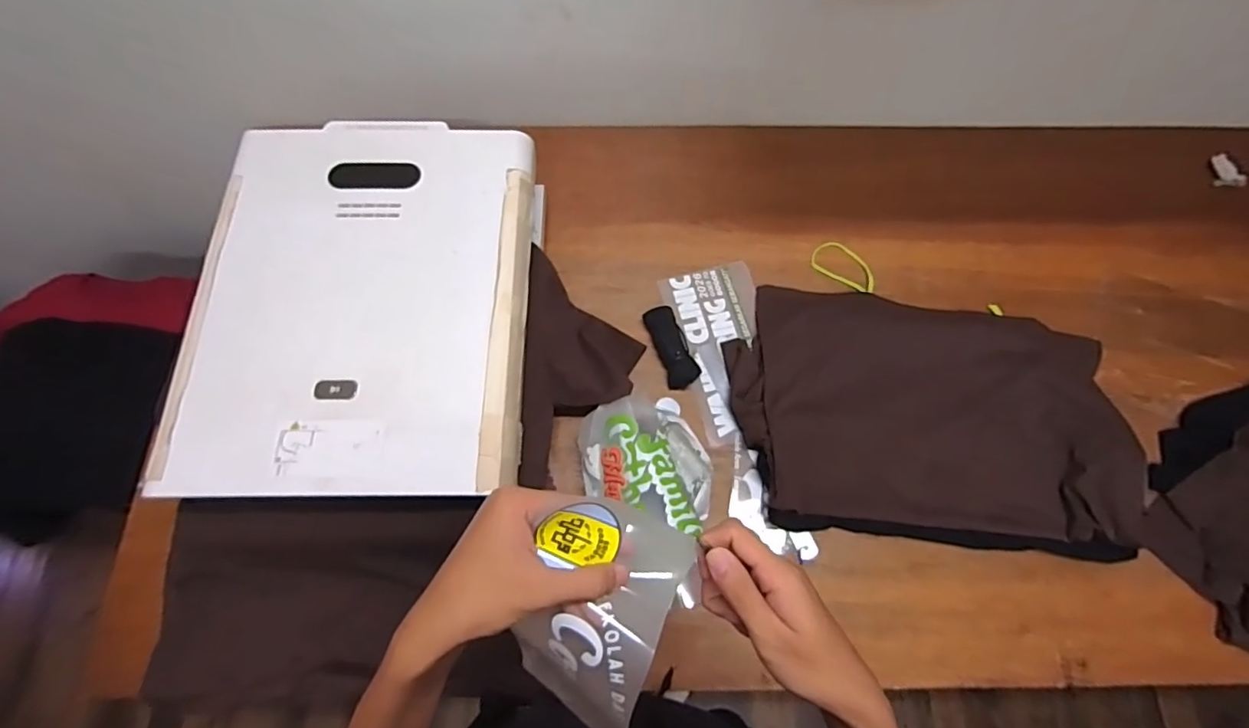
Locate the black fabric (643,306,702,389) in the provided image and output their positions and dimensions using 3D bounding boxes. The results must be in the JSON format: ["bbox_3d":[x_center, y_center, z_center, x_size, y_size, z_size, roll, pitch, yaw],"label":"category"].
[{"bbox_3d":[0.071,-0.028,0.841,0.047,0.029,0.129,-19,71,-8],"label":"black fabric"}]

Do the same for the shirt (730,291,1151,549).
[{"bbox_3d":[0.426,0.060,0.800,0.540,0.056,0.356,6,69,1],"label":"shirt"}]

